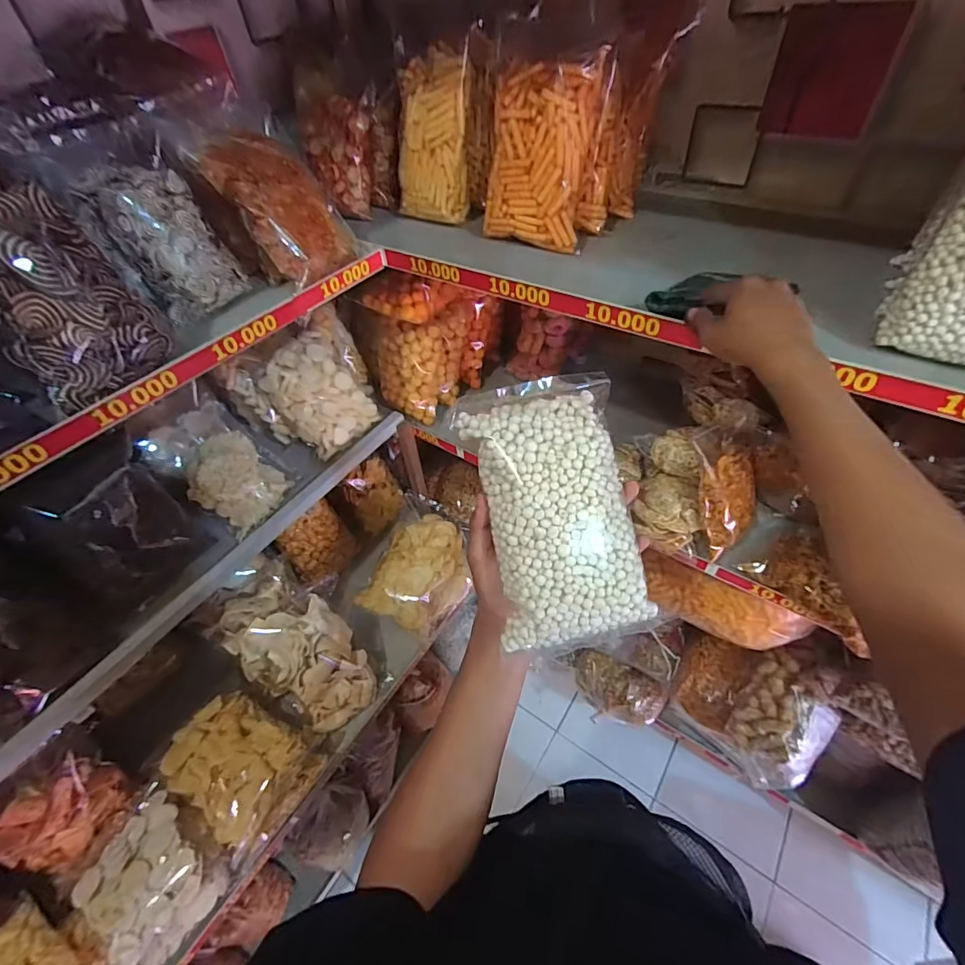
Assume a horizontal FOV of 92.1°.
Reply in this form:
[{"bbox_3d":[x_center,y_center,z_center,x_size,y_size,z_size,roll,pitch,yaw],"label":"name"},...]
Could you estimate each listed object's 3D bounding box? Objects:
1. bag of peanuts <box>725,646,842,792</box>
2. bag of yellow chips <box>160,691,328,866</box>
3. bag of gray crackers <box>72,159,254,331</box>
[{"bbox_3d":[0.548,0.442,0.860,0.144,0.134,0.191,27,57,26],"label":"bag of peanuts"},{"bbox_3d":[-0.403,0.468,0.769,0.203,0.093,0.162,22,55,23],"label":"bag of yellow chips"},{"bbox_3d":[-0.391,-0.300,0.576,0.103,0.149,0.113,32,59,29],"label":"bag of gray crackers"}]

